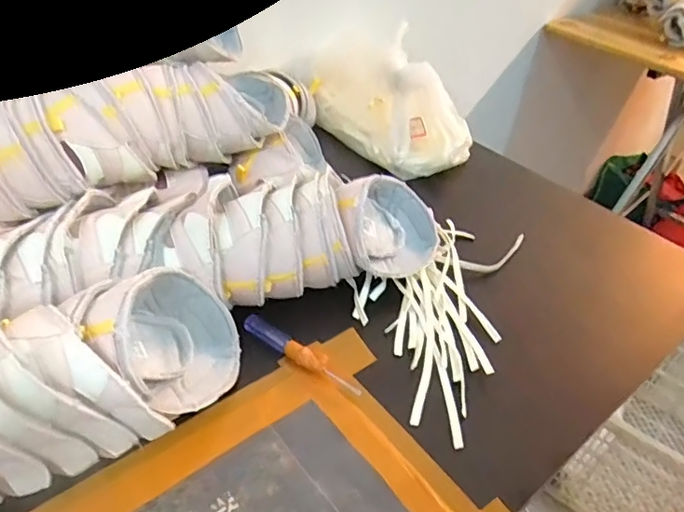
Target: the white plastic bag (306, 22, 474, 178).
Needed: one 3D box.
[{"bbox_3d":[0.055,-0.229,0.759,0.130,0.105,0.295,-20,47,-26],"label":"white plastic bag"}]

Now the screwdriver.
[{"bbox_3d":[-0.036,0.083,0.461,0.124,0.012,0.017,29,47,25],"label":"screwdriver"}]

